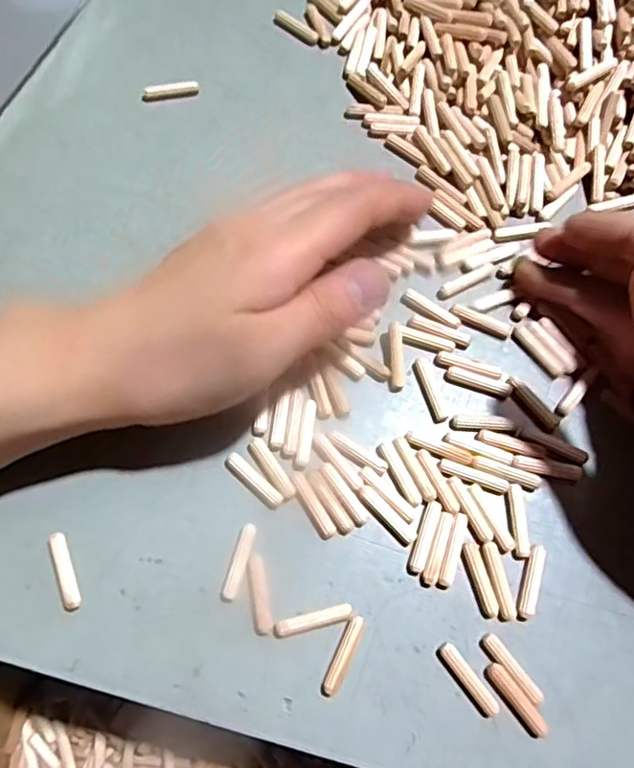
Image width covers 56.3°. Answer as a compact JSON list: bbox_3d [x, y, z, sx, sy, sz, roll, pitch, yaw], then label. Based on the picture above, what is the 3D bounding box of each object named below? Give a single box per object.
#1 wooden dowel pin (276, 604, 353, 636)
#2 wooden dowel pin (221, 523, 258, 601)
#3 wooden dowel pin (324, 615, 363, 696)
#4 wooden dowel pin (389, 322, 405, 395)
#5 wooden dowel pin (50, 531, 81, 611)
[{"bbox_3d":[-0.001,0.092,0.230,0.030,0.004,0.005,-14,73,-7],"label":"wooden dowel pin"},{"bbox_3d":[-0.031,0.071,0.235,0.006,0.004,0.030,17,71,3],"label":"wooden dowel pin"},{"bbox_3d":[0.010,0.104,0.226,0.006,0.006,0.029,21,72,4],"label":"wooden dowel pin"},{"bbox_3d":[0.035,-0.012,0.265,0.007,0.004,0.031,-1,88,-3],"label":"wooden dowel pin"},{"bbox_3d":[-0.098,0.073,0.232,0.006,0.005,0.029,-20,74,-9],"label":"wooden dowel pin"}]

